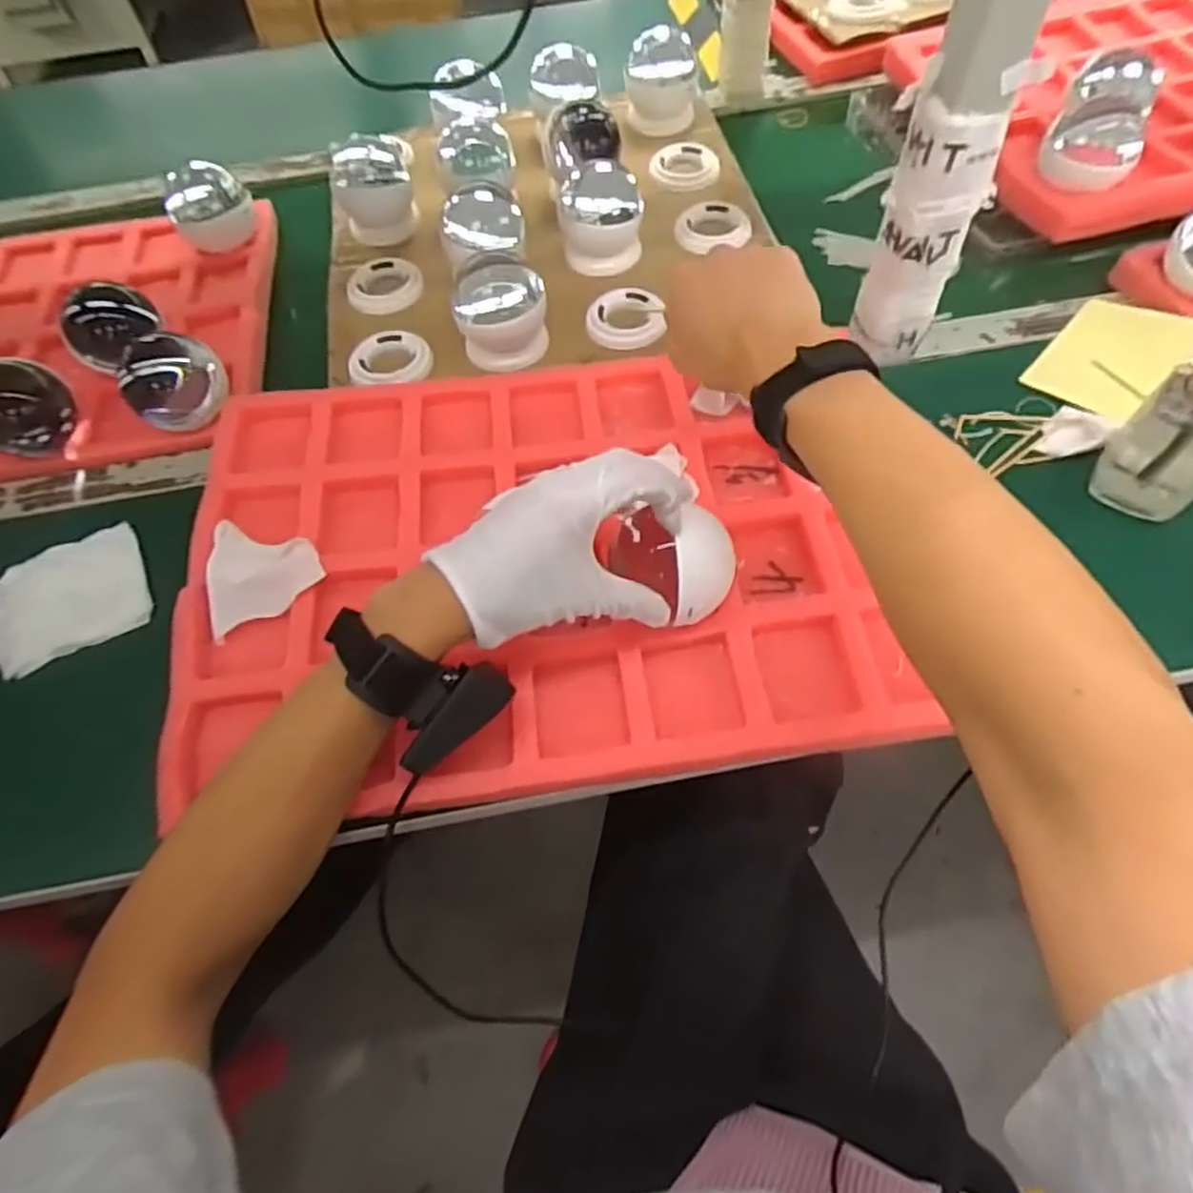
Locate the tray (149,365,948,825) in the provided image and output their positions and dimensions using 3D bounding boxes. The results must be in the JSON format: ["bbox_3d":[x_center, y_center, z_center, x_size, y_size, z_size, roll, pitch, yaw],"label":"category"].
[{"bbox_3d":[-0.032,-0.040,0.478,0.466,0.055,0.328,-8,59,0],"label":"tray"}]

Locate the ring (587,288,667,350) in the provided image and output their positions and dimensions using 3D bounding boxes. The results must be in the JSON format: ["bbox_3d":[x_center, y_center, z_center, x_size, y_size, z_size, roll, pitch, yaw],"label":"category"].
[{"bbox_3d":[0.025,-0.248,0.627,0.066,0.020,0.065,-2,59,3],"label":"ring"}]

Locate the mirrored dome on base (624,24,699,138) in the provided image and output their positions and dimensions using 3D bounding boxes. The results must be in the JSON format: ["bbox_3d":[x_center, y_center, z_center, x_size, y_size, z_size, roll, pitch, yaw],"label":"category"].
[{"bbox_3d":[0.069,-0.544,0.743,0.075,0.084,0.070,-1,60,4],"label":"mirrored dome on base"}]

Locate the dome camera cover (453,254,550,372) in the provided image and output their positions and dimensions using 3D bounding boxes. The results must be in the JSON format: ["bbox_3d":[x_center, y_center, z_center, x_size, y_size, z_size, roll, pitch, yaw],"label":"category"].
[{"bbox_3d":[-0.079,-0.237,0.585,0.075,0.062,0.085,-14,59,-4],"label":"dome camera cover"}]

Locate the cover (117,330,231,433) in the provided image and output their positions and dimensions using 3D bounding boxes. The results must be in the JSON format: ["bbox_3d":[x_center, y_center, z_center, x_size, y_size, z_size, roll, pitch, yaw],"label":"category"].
[{"bbox_3d":[-0.325,-0.165,0.549,0.072,0.063,0.055,-40,64,-17],"label":"cover"}]

